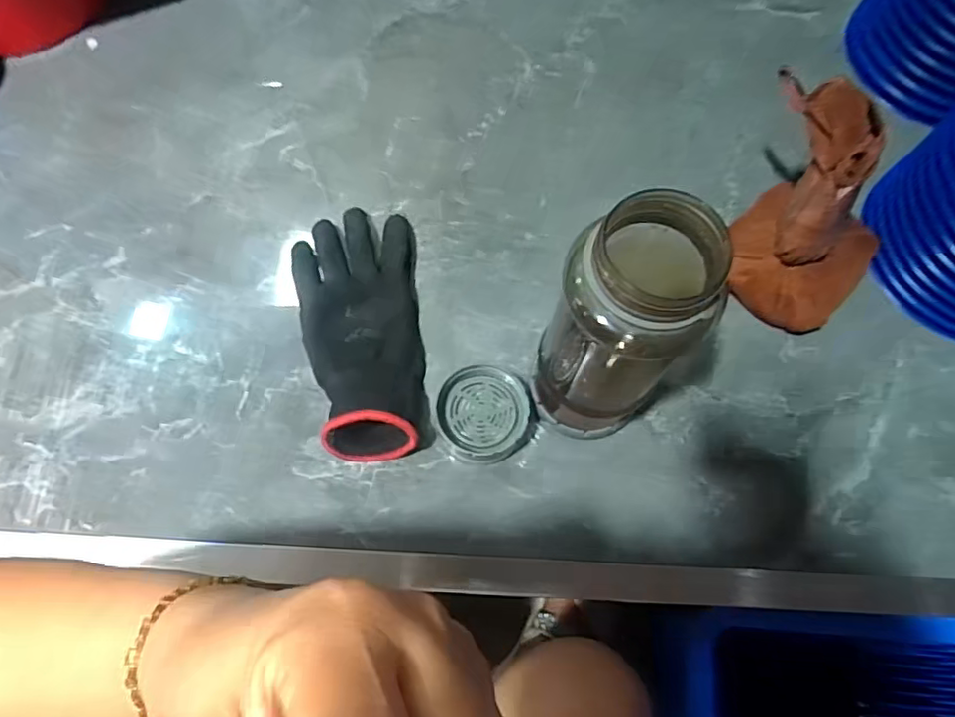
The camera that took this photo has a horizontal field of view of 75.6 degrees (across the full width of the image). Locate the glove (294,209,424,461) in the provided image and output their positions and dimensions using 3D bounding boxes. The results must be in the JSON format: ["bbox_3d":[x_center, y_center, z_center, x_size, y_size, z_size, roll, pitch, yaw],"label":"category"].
[{"bbox_3d":[-0.088,-0.026,0.458,0.093,0.054,0.205,-7,71,-4],"label":"glove"}]

